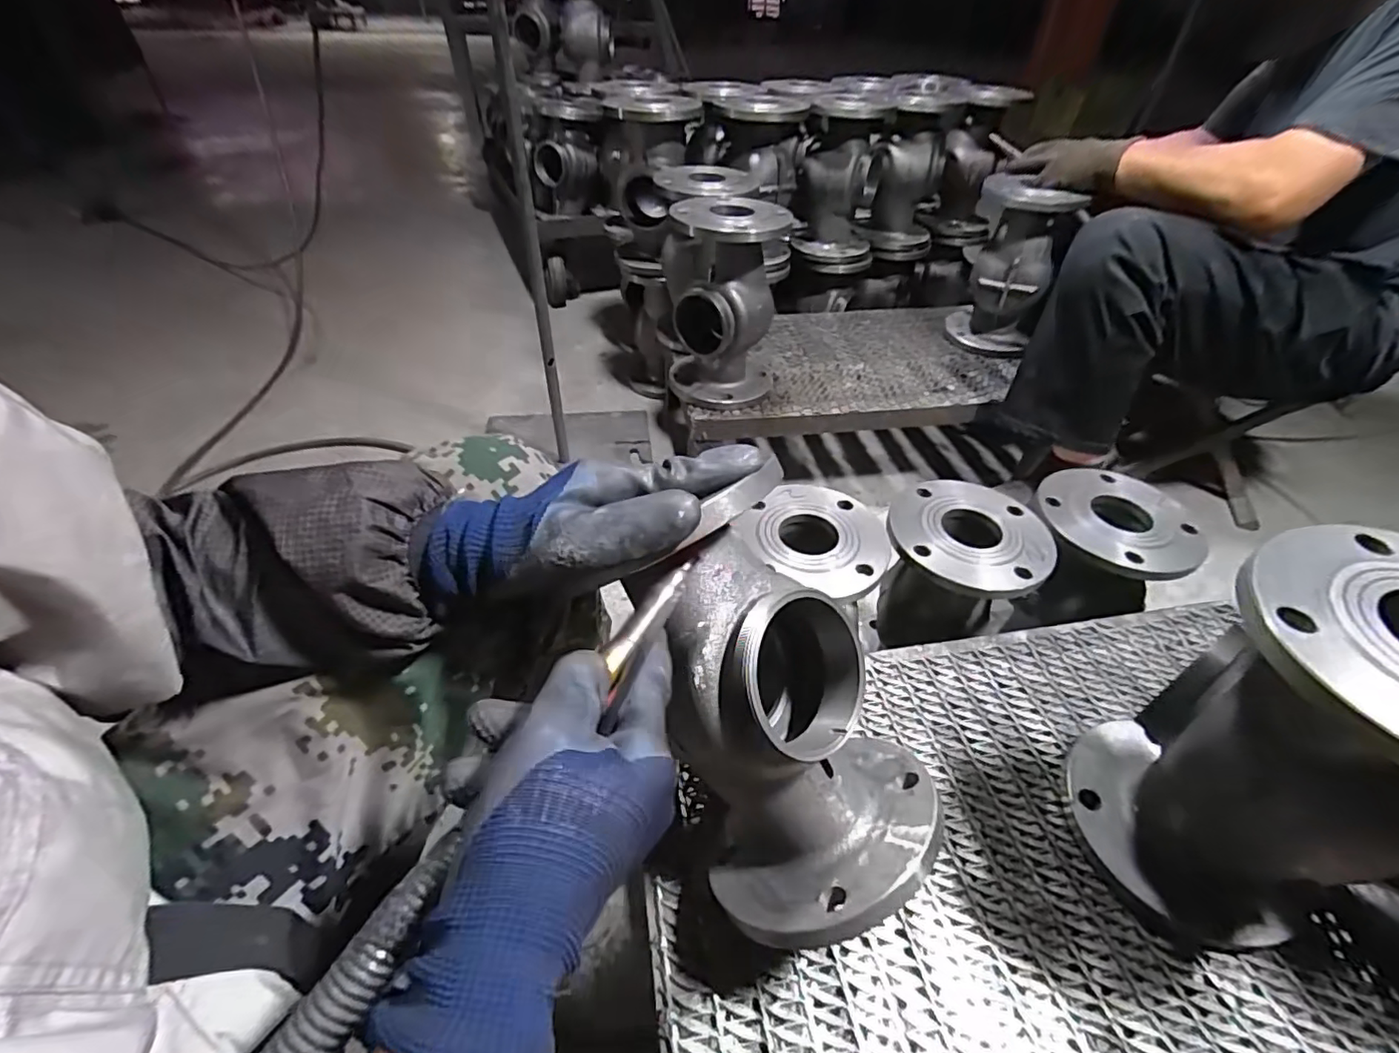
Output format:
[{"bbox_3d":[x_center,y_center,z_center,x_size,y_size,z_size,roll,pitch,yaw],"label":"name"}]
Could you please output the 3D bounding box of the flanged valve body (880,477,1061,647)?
[{"bbox_3d":[0.302,0.050,0.705,0.165,0.145,0.161,15,45,13],"label":"flanged valve body"}]

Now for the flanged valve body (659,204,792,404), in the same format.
[{"bbox_3d":[0.043,-0.353,0.947,0.164,0.278,0.154,3,44,1],"label":"flanged valve body"}]

